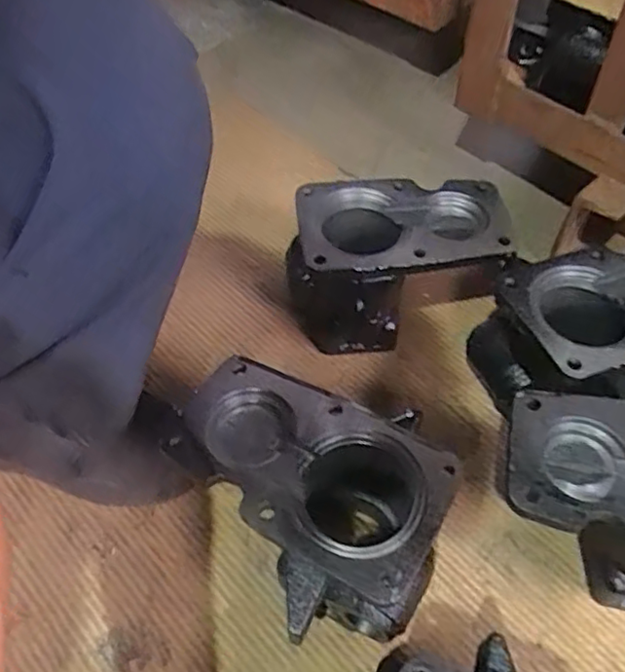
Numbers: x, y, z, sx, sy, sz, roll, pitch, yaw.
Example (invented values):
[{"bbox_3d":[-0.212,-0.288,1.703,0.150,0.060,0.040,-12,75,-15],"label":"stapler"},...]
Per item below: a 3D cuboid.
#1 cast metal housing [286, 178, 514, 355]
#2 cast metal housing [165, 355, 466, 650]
[{"bbox_3d":[0.075,-0.064,0.603,0.189,0.133,0.101,-3,53,-4],"label":"cast metal housing"},{"bbox_3d":[-0.005,0.126,0.464,0.193,0.131,0.147,26,57,17],"label":"cast metal housing"}]

